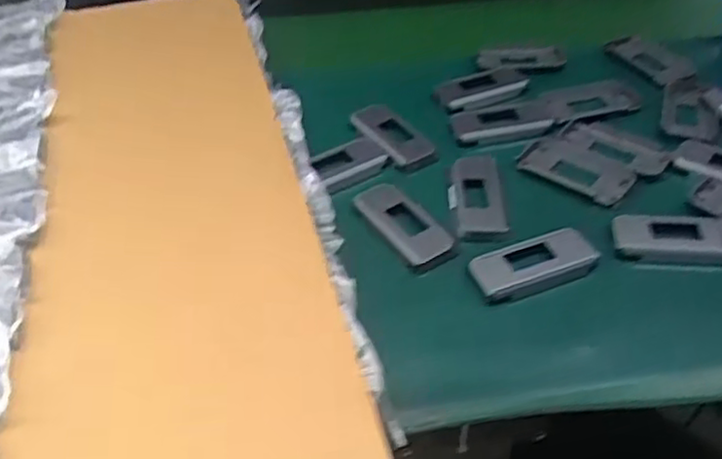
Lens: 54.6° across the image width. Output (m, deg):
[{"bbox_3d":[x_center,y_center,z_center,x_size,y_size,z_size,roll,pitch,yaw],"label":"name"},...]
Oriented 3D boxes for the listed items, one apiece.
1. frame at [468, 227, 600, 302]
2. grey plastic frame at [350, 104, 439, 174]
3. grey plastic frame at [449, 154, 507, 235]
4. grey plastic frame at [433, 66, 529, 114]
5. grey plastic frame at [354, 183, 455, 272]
[{"bbox_3d":[0.103,0.020,0.421,0.074,0.012,0.033,-15,41,-13],"label":"frame"},{"bbox_3d":[0.024,-0.069,0.520,0.036,0.015,0.077,-26,45,-25],"label":"grey plastic frame"},{"bbox_3d":[0.077,-0.024,0.471,0.035,0.008,0.085,0,40,4],"label":"grey plastic frame"},{"bbox_3d":[0.096,-0.112,0.556,0.080,0.007,0.037,-22,43,-21],"label":"grey plastic frame"},{"bbox_3d":[0.027,-0.003,0.451,0.031,0.013,0.079,-24,44,-23],"label":"grey plastic frame"}]

